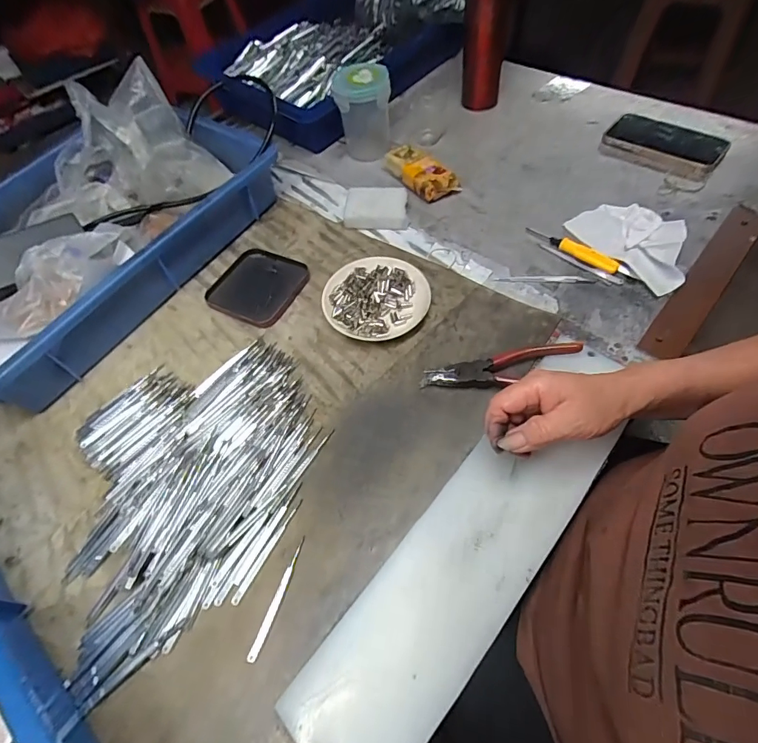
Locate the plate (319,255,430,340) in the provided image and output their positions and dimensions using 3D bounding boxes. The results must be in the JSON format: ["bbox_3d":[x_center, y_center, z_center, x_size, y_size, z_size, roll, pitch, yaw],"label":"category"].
[{"bbox_3d":[-0.002,-0.084,0.499,0.119,0.020,0.108,-38,62,-18],"label":"plate"}]

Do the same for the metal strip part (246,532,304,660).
[{"bbox_3d":[-0.081,0.180,0.351,0.007,0.004,0.092,14,60,14],"label":"metal strip part"}]

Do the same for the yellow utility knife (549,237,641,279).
[{"bbox_3d":[0.242,-0.131,0.497,0.101,0.010,0.017,38,68,25],"label":"yellow utility knife"}]

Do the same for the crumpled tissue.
[{"bbox_3d":[0.300,-0.159,0.501,0.094,0.035,0.145,-31,60,-14],"label":"crumpled tissue"}]

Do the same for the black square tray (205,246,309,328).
[{"bbox_3d":[-0.151,-0.108,0.541,0.113,0.010,0.105,18,61,16],"label":"black square tray"}]

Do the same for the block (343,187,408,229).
[{"bbox_3d":[-0.004,-0.219,0.584,0.082,0.022,0.063,-2,57,4],"label":"block"}]

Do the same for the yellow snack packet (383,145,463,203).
[{"bbox_3d":[0.056,-0.277,0.605,0.046,0.033,0.116,-32,60,-15],"label":"yellow snack packet"}]

